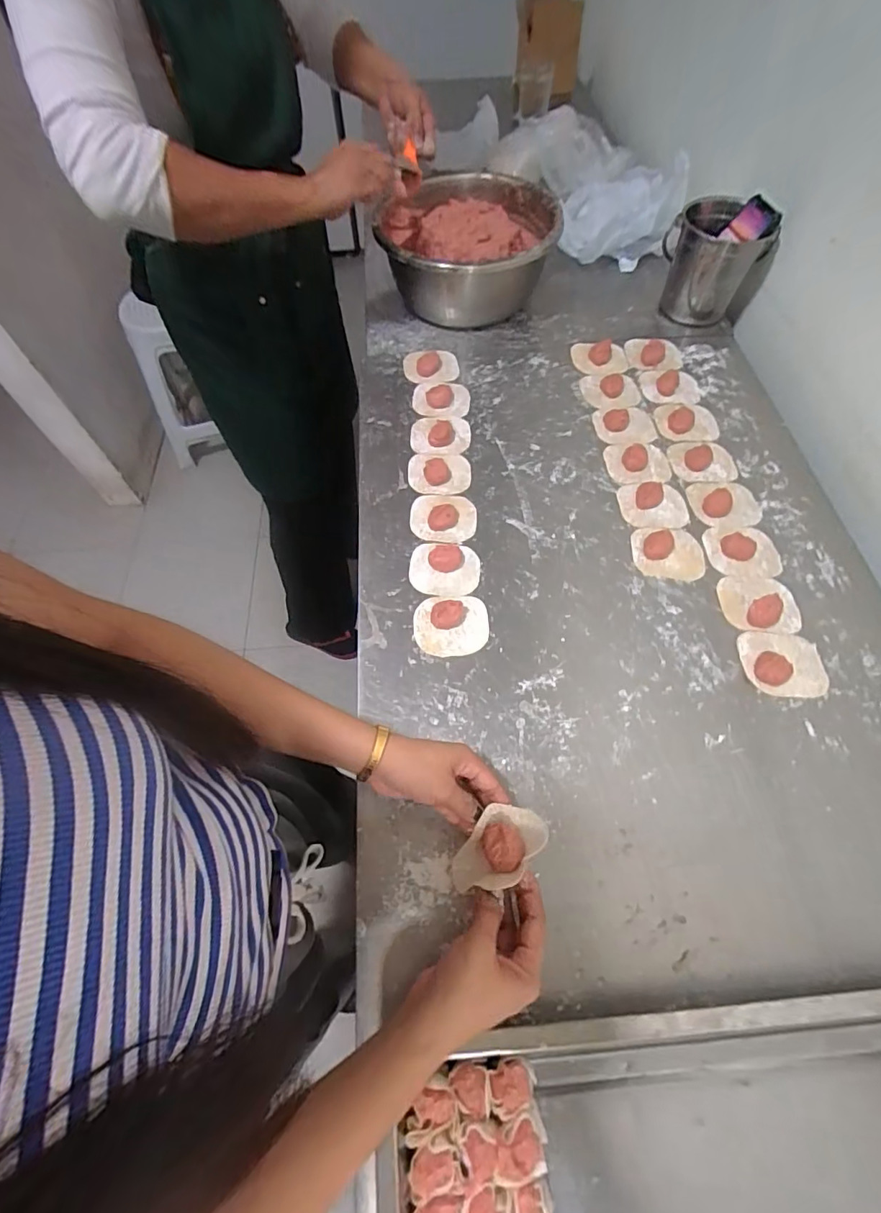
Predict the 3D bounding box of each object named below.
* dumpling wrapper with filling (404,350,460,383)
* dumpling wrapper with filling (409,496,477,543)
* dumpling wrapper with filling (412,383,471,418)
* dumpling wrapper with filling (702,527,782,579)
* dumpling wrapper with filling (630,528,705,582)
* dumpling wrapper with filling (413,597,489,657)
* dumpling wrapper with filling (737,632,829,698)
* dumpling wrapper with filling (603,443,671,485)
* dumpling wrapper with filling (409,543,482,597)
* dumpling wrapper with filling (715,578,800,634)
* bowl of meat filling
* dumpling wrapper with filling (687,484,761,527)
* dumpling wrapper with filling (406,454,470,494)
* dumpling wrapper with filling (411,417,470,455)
[{"bbox_3d":[-0.015,-0.377,0.785,0.084,0.019,0.073,-5,62,-2],"label":"dumpling wrapper with filling"},{"bbox_3d":[0.004,-0.116,0.642,0.083,0.012,0.075,3,62,3],"label":"dumpling wrapper with filling"},{"bbox_3d":[0.002,-0.312,0.751,0.084,0.015,0.071,-2,62,0],"label":"dumpling wrapper with filling"},{"bbox_3d":[0.369,-0.069,0.608,0.084,0.016,0.071,4,62,3],"label":"dumpling wrapper with filling"},{"bbox_3d":[0.277,-0.066,0.609,0.082,0.013,0.072,1,62,1],"label":"dumpling wrapper with filling"},{"bbox_3d":[0.012,0.017,0.563,0.083,0.027,0.072,-4,62,-1],"label":"dumpling wrapper with filling"},{"bbox_3d":[0.369,0.058,0.534,0.084,0.019,0.073,7,62,5],"label":"dumpling wrapper with filling"},{"bbox_3d":[0.270,-0.198,0.682,0.082,0.015,0.075,0,62,1],"label":"dumpling wrapper with filling"},{"bbox_3d":[0.005,-0.047,0.605,0.083,0.014,0.071,1,62,2],"label":"dumpling wrapper with filling"},{"bbox_3d":[0.367,-0.007,0.570,0.083,0.023,0.069,4,62,3],"label":"dumpling wrapper with filling"},{"bbox_3d":[0.045,-0.567,0.824,0.263,0.141,0.252,2,62,2],"label":"bowl of meat filling"},{"bbox_3d":[0.368,-0.133,0.643,0.087,0.015,0.072,2,62,2],"label":"dumpling wrapper with filling"},{"bbox_3d":[-0.002,-0.184,0.681,0.084,0.014,0.070,-3,62,0],"label":"dumpling wrapper with filling"},{"bbox_3d":[0.000,-0.246,0.715,0.084,0.011,0.073,-2,62,0],"label":"dumpling wrapper with filling"}]

